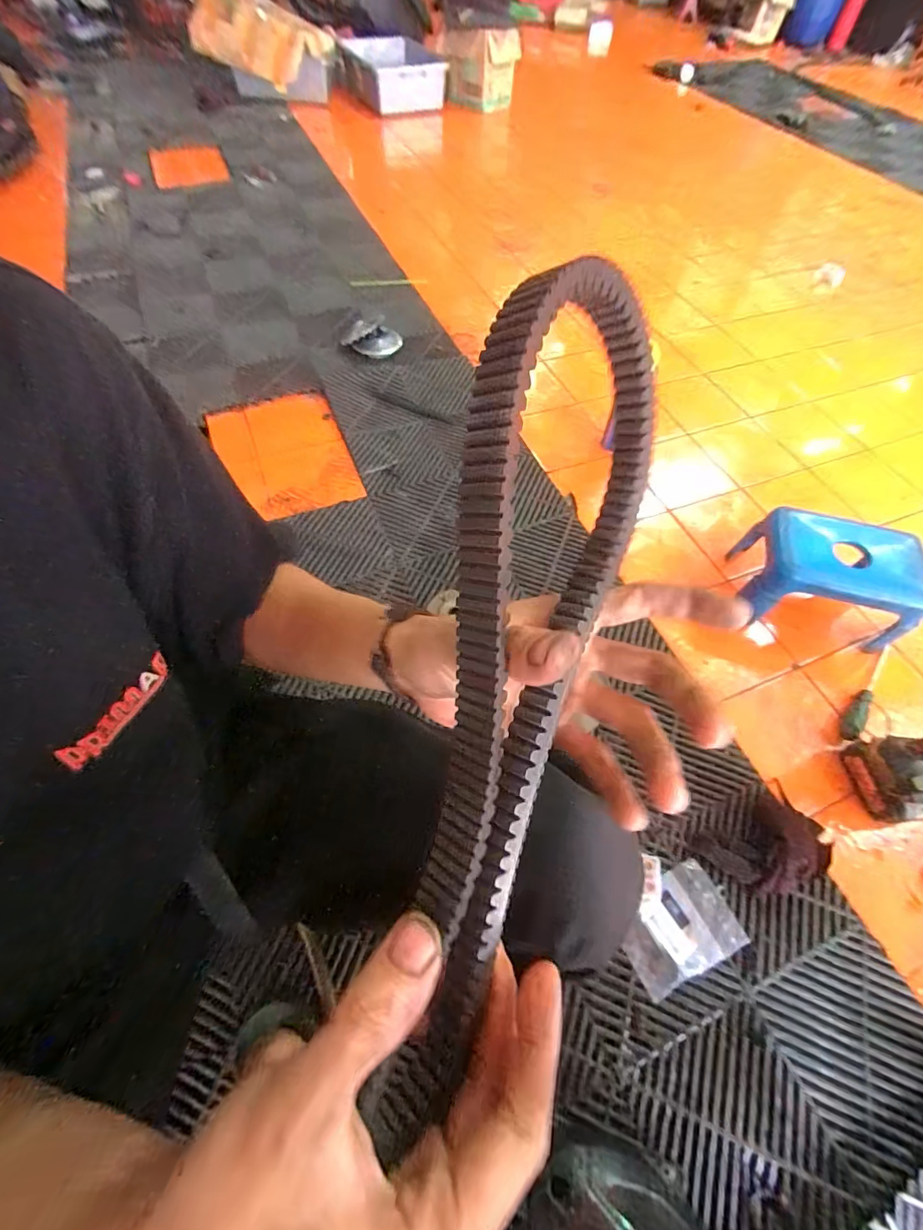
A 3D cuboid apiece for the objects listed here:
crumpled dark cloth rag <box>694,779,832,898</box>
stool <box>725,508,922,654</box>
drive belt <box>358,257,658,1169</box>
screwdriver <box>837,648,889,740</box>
[{"bbox_3d":[0.439,0.330,0.661,0.178,0.039,0.115,-23,62,-16],"label":"crumpled dark cloth rag"},{"bbox_3d":[0.660,-0.073,0.843,0.264,0.172,0.172,14,60,6],"label":"stool"},{"bbox_3d":[0.019,0.034,0.192,0.071,0.066,0.333,14,85,6],"label":"drive belt"},{"bbox_3d":[0.699,0.127,0.800,0.025,0.032,0.225,39,65,19],"label":"screwdriver"}]

